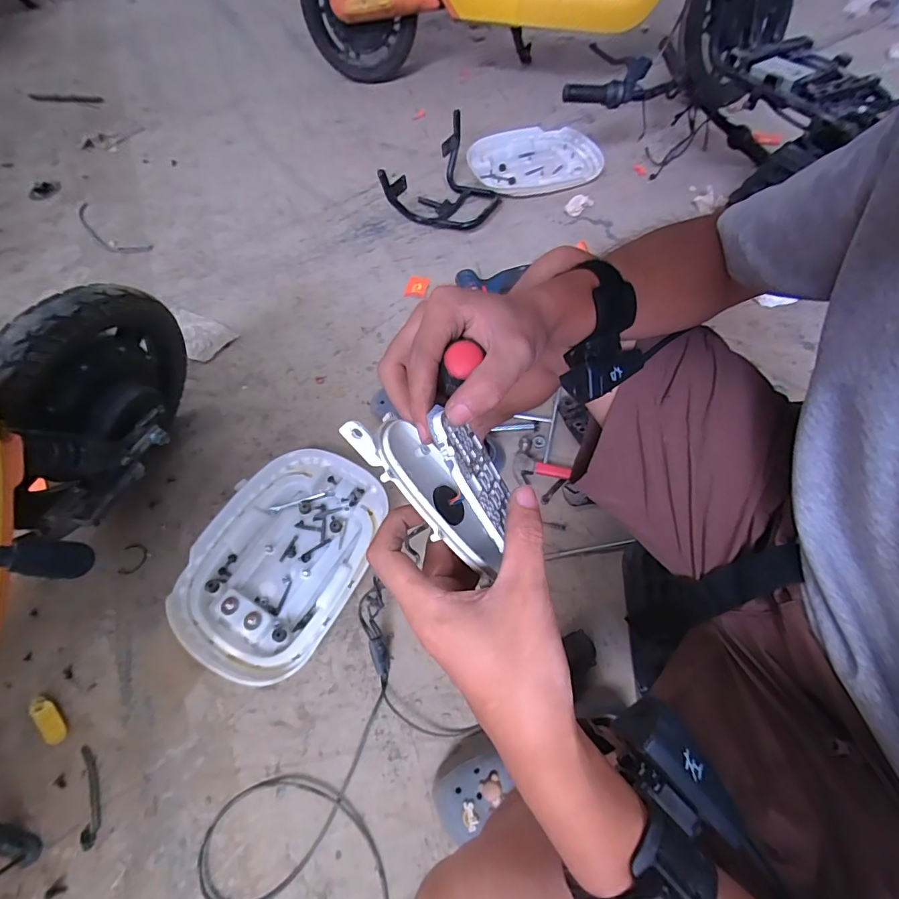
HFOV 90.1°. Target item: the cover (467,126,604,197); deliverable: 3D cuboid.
[{"bbox_3d":[0.241,-0.828,1.276,0.373,0.042,0.307,-6,60,-3],"label":"cover"}]

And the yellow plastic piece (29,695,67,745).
[{"bbox_3d":[-0.570,0.384,0.639,0.072,0.013,0.029,36,67,19],"label":"yellow plastic piece"}]

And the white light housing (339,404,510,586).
[{"bbox_3d":[0.001,0.018,0.265,0.125,0.047,0.050,50,25,-13],"label":"white light housing"}]

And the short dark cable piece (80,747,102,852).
[{"bbox_3d":[-0.479,0.459,0.597,0.024,0.004,0.118,-19,62,-10],"label":"short dark cable piece"}]

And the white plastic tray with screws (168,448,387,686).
[{"bbox_3d":[-0.271,0.169,0.726,0.275,0.046,0.363,15,61,9],"label":"white plastic tray with screws"}]

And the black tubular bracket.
[{"bbox_3d":[-0.008,-0.720,1.166,0.276,0.140,0.320,3,60,2],"label":"black tubular bracket"}]

